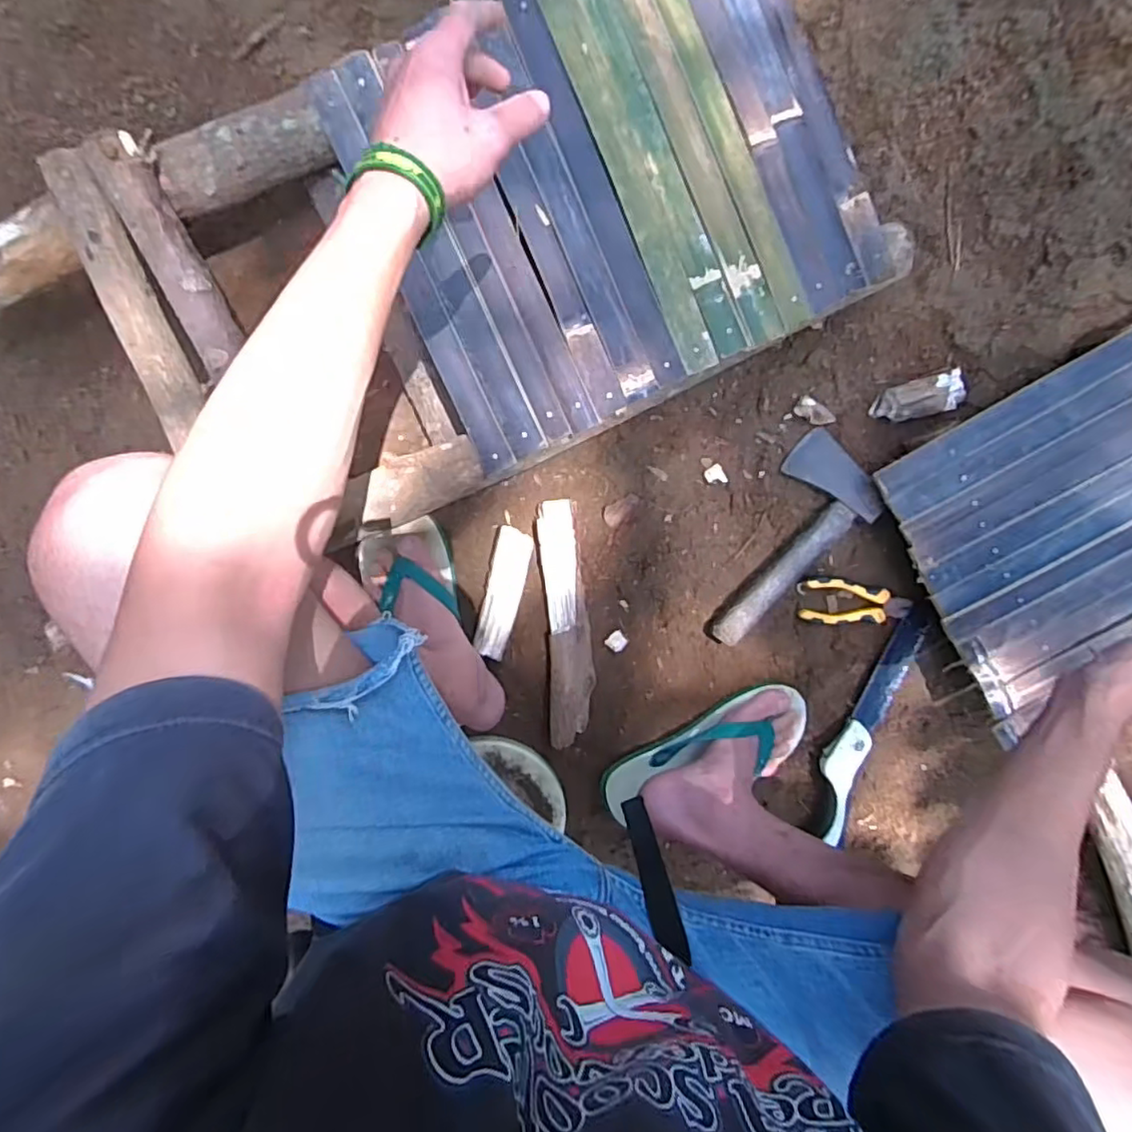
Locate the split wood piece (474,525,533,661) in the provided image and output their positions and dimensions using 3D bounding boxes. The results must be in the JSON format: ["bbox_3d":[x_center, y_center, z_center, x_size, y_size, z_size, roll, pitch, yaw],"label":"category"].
[{"bbox_3d":[-0.076,0.032,0.758,0.041,0.022,0.154,14,98,-5],"label":"split wood piece"}]

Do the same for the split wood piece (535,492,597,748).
[{"bbox_3d":[0.000,0.069,0.754,0.056,0.047,0.293,-5,97,-1],"label":"split wood piece"}]

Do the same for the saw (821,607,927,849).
[{"bbox_3d":[0.365,0.195,0.768,0.055,0.024,0.328,20,98,-6],"label":"saw"}]

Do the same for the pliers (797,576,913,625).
[{"bbox_3d":[0.345,0.044,0.759,0.126,0.018,0.053,5,99,-3],"label":"pliers"}]

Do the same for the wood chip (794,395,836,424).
[{"bbox_3d":[0.291,-0.178,0.738,0.045,0.012,0.024,32,97,-7],"label":"wood chip"}]

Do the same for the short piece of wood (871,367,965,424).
[{"bbox_3d":[0.410,-0.193,0.724,0.110,0.037,0.046,-16,97,1],"label":"short piece of wood"}]

